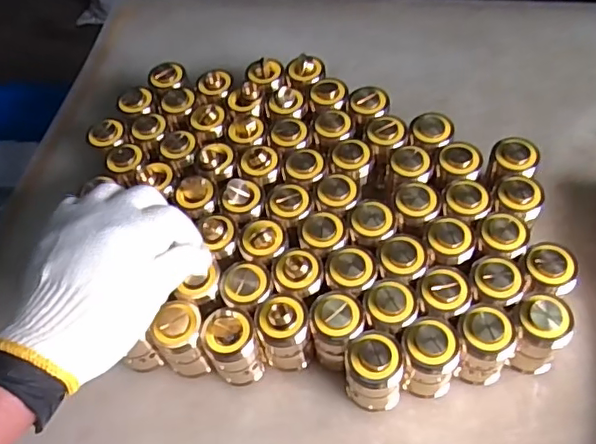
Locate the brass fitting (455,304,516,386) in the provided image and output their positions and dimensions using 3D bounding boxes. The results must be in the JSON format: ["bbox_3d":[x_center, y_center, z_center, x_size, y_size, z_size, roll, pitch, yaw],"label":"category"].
[{"bbox_3d":[0.132,0.088,0.403,0.040,0.066,0.045,29,63,23],"label":"brass fitting"}]

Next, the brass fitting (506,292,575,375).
[{"bbox_3d":[0.171,0.081,0.402,0.036,0.065,0.034,-3,55,4],"label":"brass fitting"}]

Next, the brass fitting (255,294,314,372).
[{"bbox_3d":[-0.010,0.082,0.423,0.037,0.066,0.040,-6,55,1],"label":"brass fitting"}]

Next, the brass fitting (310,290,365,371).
[{"bbox_3d":[0.030,0.081,0.421,0.036,0.067,0.043,22,60,19],"label":"brass fitting"}]

